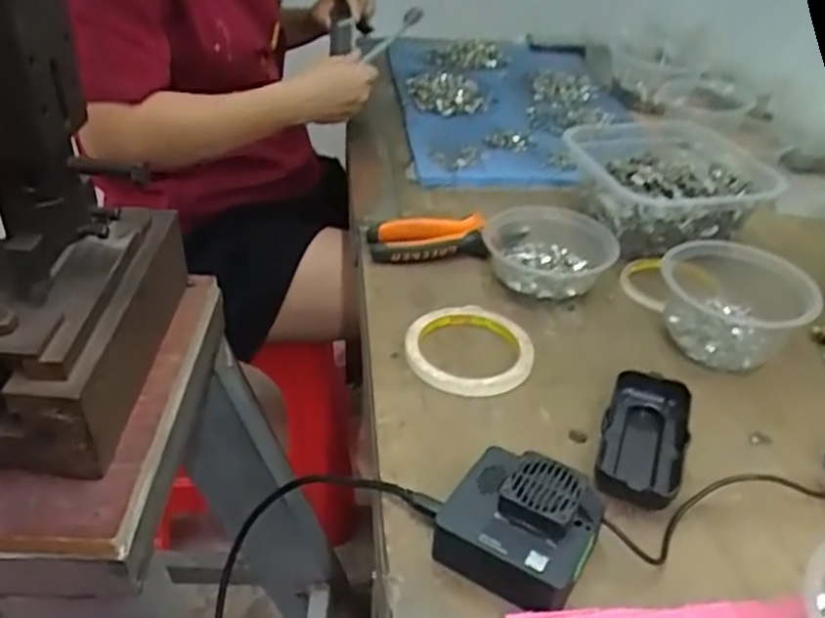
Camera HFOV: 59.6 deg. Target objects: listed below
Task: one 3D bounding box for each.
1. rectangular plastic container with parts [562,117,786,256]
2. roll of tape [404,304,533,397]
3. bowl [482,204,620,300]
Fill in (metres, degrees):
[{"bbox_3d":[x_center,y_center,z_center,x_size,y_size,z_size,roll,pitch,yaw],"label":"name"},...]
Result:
[{"bbox_3d":[0.250,-0.126,0.732,0.169,0.074,0.189,-2,37,-9],"label":"rectangular plastic container with parts"},{"bbox_3d":[0.043,0.030,0.557,0.098,0.019,0.094,1,36,-1],"label":"roll of tape"},{"bbox_3d":[0.124,-0.055,0.655,0.115,0.041,0.120,3,36,-2],"label":"bowl"}]

